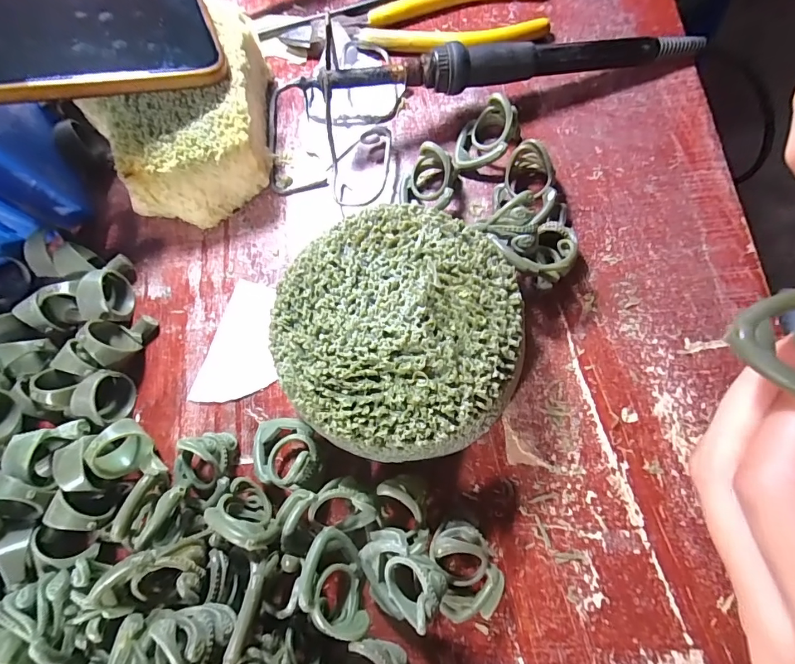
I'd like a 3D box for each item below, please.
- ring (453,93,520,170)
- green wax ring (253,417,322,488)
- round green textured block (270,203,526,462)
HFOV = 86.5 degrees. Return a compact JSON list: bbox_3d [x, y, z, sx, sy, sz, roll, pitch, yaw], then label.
[{"bbox_3d":[0.046,-0.101,0.217,0.028,0.022,0.030,-1,75,6],"label":"ring"},{"bbox_3d":[-0.050,0.053,0.189,0.031,0.025,0.029,-1,75,6],"label":"green wax ring"},{"bbox_3d":[-0.001,0.000,0.178,0.095,0.038,0.098,-1,75,6],"label":"round green textured block"}]

